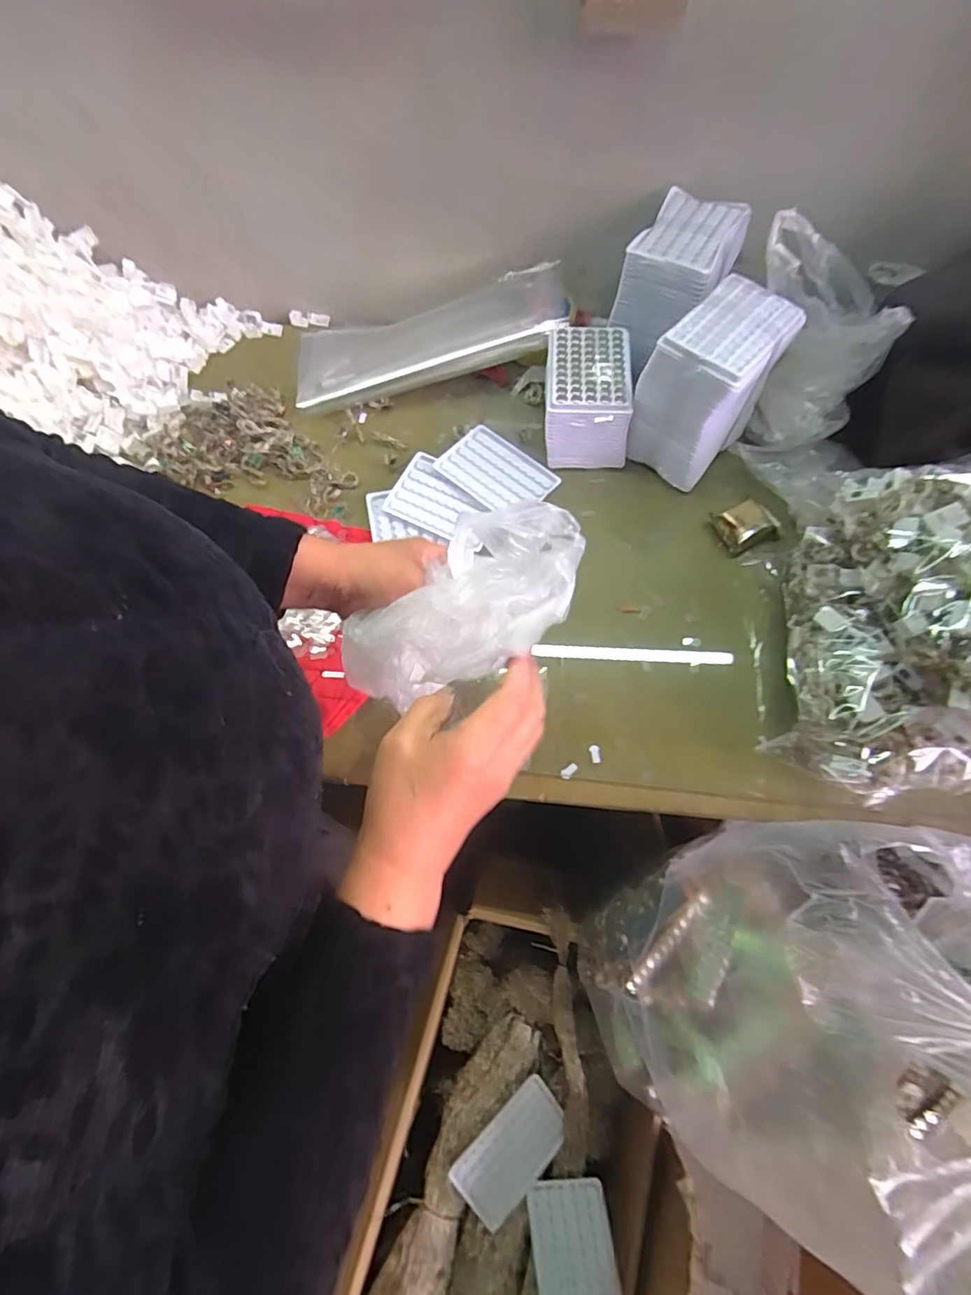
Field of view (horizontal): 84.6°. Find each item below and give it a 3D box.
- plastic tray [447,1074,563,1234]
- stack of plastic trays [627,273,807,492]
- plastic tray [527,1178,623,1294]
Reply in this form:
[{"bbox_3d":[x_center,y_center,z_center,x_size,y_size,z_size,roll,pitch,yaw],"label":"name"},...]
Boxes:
[{"bbox_3d":[0.032,0.567,0.604,0.131,0.007,0.092,-36,97,-26],"label":"plastic tray"},{"bbox_3d":[0.237,-0.280,0.584,0.103,0.156,0.130,39,75,16],"label":"stack of plastic trays"},{"bbox_3d":[0.090,0.646,0.556,0.097,0.016,0.129,-34,45,23],"label":"plastic tray"}]

